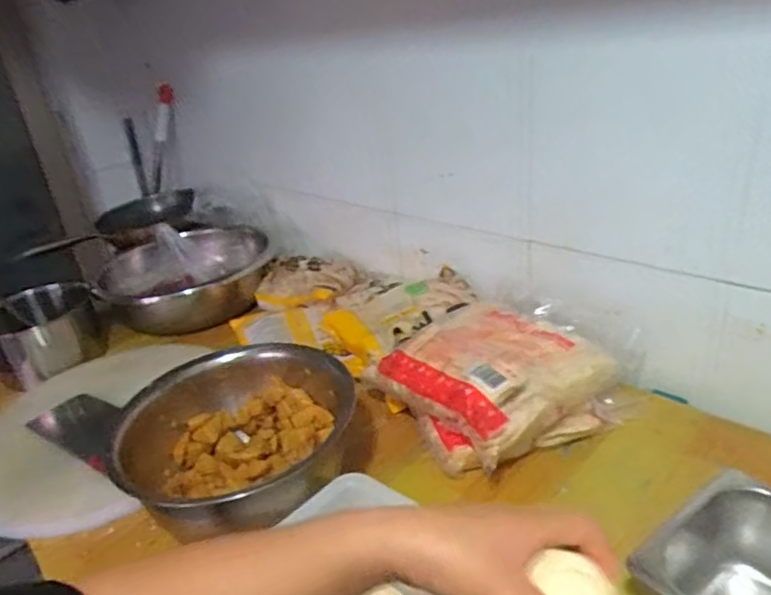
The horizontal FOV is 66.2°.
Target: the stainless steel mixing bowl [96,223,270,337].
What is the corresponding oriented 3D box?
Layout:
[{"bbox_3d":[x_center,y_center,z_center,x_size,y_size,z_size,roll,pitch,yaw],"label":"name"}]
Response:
[{"bbox_3d":[-0.422,-0.045,1.294,0.351,0.125,0.378,-6,27,3],"label":"stainless steel mixing bowl"}]

